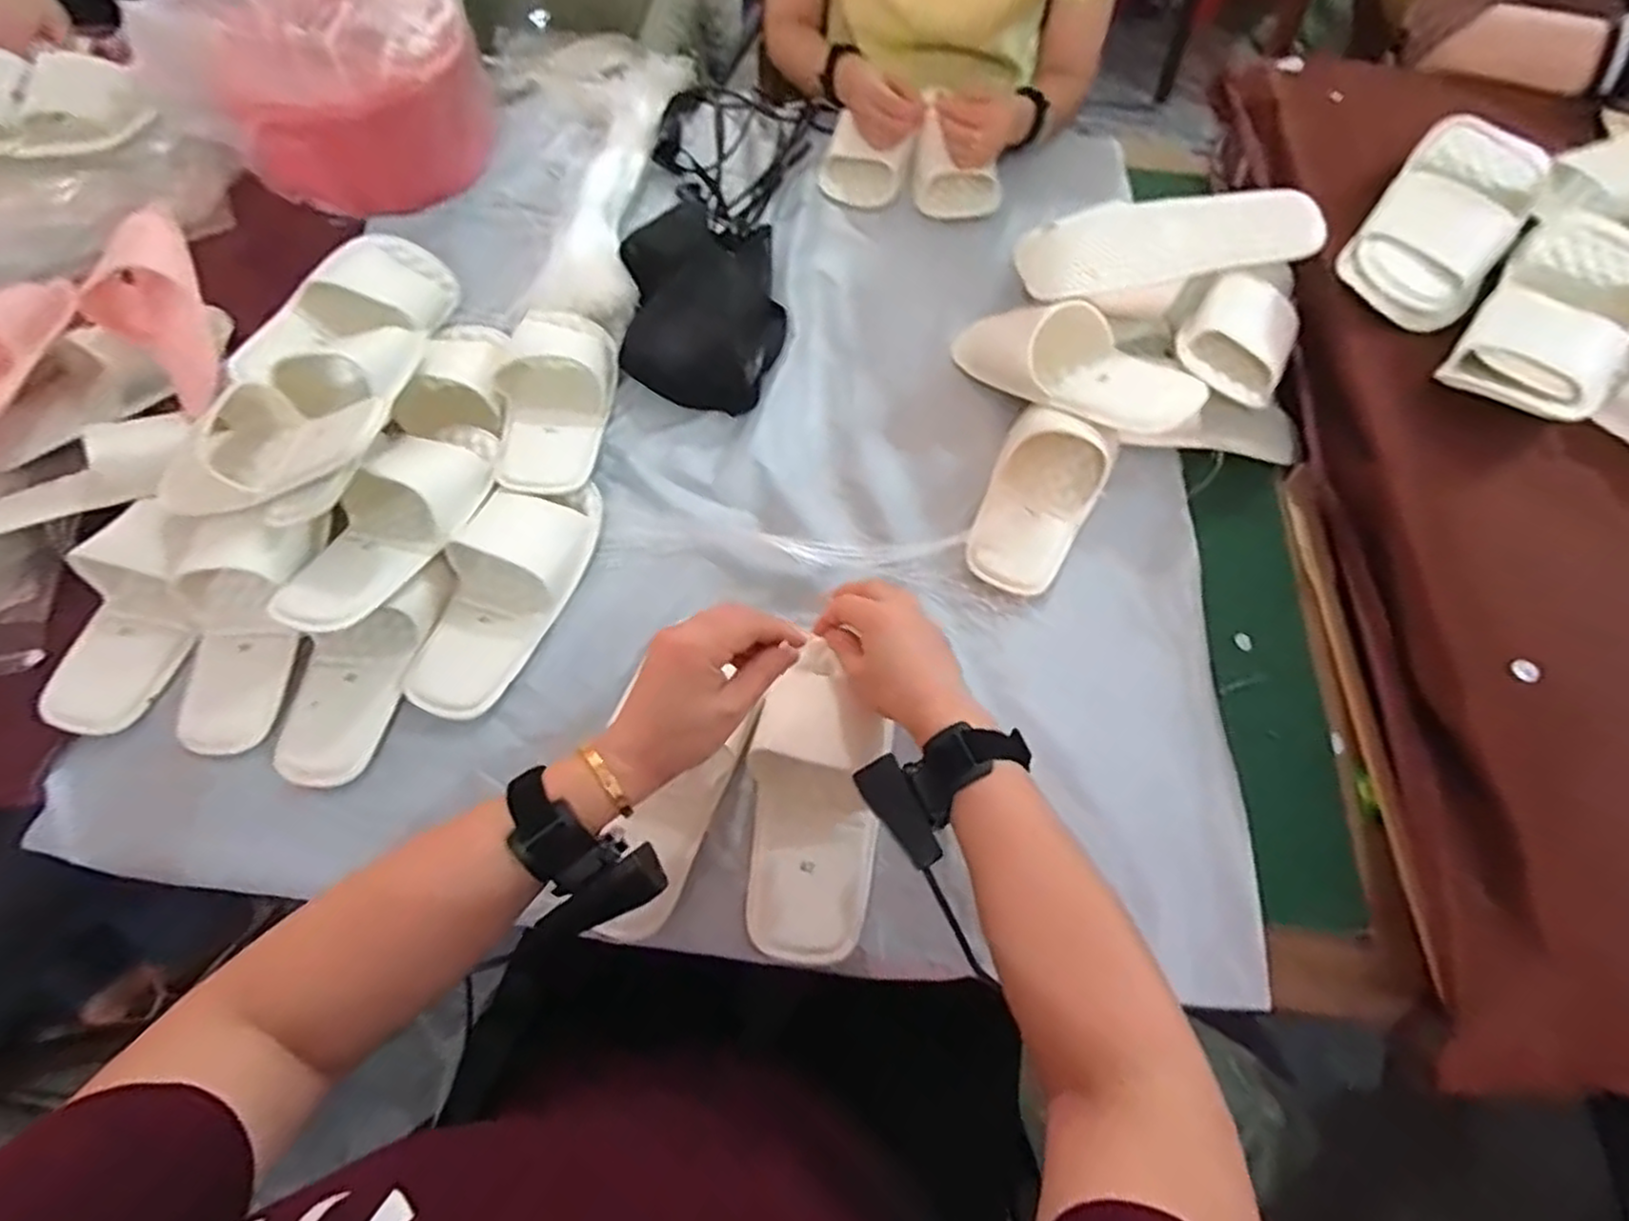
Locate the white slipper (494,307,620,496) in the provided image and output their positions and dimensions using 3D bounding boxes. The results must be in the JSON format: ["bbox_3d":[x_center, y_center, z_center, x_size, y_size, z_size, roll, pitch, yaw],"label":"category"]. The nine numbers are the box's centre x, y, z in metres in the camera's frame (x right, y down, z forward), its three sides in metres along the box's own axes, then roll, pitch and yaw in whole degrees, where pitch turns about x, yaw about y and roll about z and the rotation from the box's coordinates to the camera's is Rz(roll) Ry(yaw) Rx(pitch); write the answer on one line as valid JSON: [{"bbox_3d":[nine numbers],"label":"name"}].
[{"bbox_3d":[-0.239,-0.197,0.682,0.092,0.044,0.220,3,63,0],"label":"white slipper"}]

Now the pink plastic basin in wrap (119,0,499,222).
[{"bbox_3d":[-0.540,-0.611,0.854,0.304,0.128,0.289,31,66,14],"label":"pink plastic basin in wrap"}]

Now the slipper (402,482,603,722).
[{"bbox_3d":[-0.251,-0.018,0.600,0.092,0.040,0.211,16,63,7],"label":"slipper"}]

